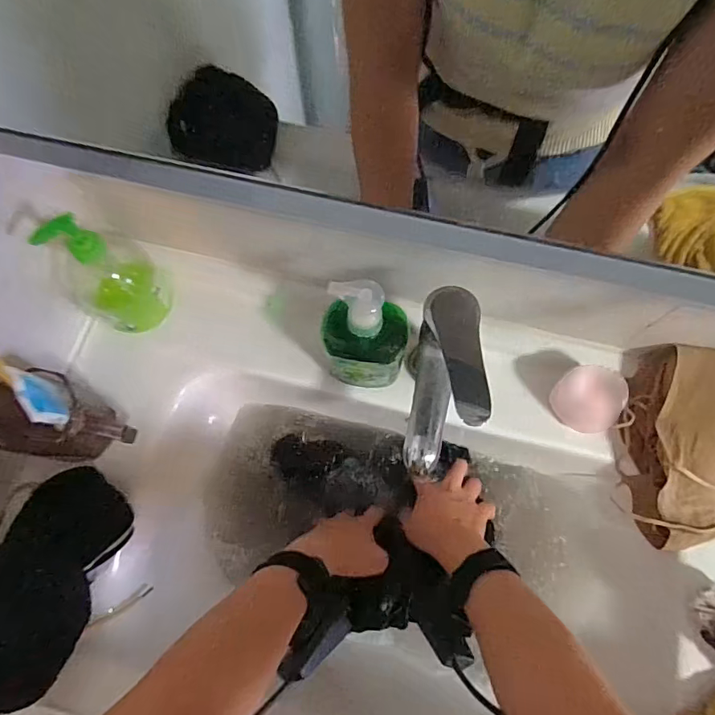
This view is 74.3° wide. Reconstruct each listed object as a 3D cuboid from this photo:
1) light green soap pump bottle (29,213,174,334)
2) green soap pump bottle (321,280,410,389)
[{"bbox_3d":[-0.262,-0.088,0.488,0.076,0.149,0.079,23,73,8],"label":"light green soap pump bottle"},{"bbox_3d":[0.006,-0.018,0.448,0.082,0.138,0.058,5,71,2],"label":"green soap pump bottle"}]

